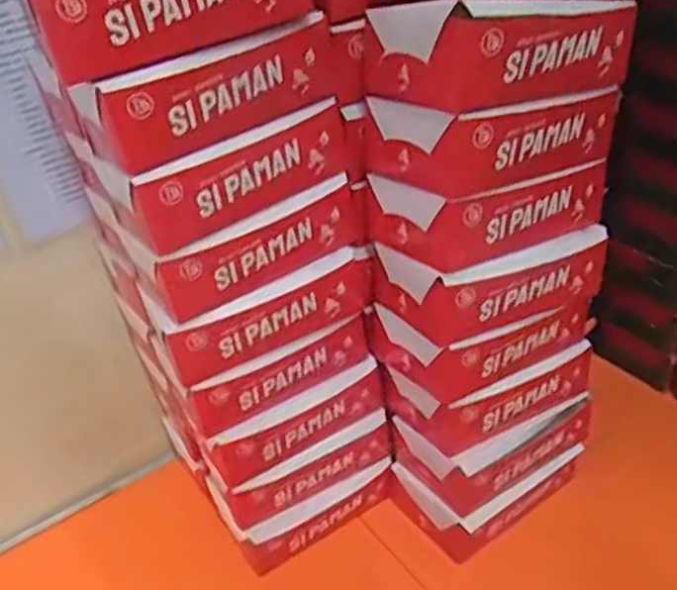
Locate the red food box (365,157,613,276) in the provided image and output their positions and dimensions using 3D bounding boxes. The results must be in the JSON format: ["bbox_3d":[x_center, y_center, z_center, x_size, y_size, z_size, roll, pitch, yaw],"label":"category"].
[{"bbox_3d":[0.127,-0.084,0.596,0.179,0.066,0.105,-23,36,-22],"label":"red food box"}]

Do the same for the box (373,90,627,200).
[{"bbox_3d":[0.129,-0.140,0.567,0.180,0.071,0.110,-23,36,-22],"label":"box"}]

